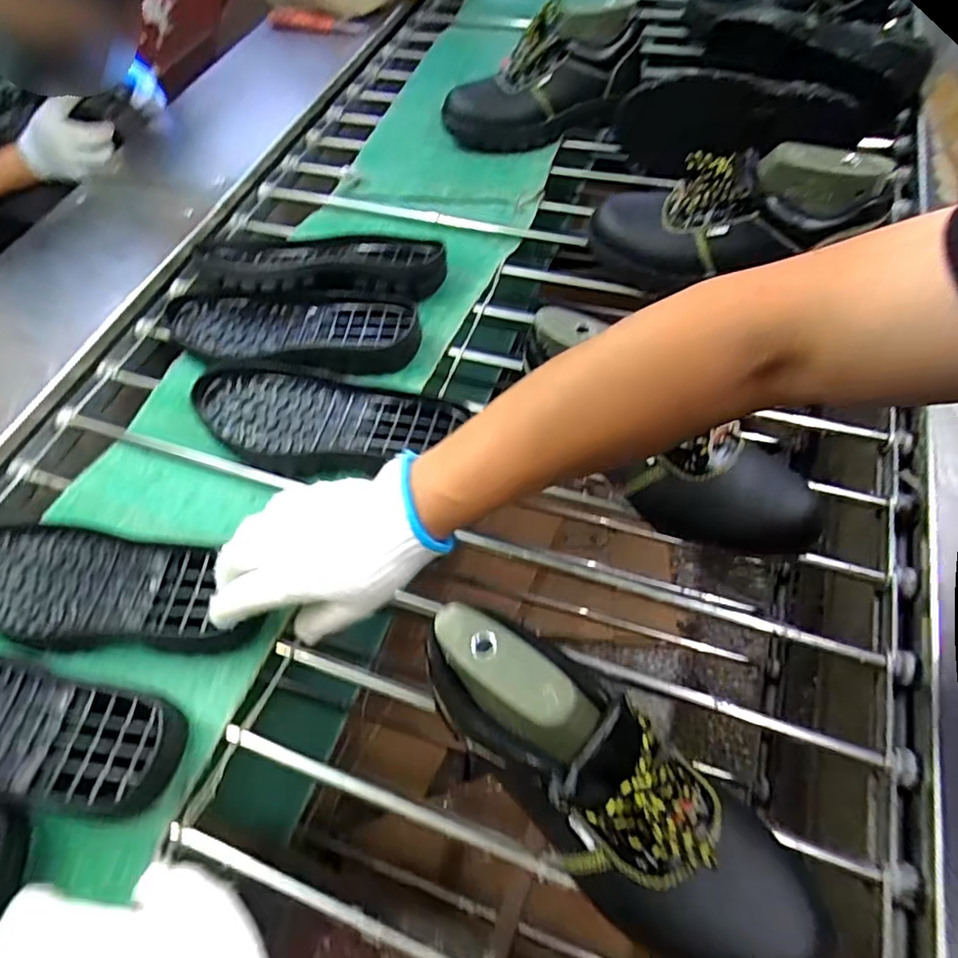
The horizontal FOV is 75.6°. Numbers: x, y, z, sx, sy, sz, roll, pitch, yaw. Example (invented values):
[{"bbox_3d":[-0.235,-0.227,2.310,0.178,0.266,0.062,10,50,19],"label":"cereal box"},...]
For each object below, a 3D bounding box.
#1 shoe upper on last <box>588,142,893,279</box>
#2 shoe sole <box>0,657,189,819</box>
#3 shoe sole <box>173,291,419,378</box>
[{"bbox_3d":[0.252,-0.273,0.617,0.271,0.087,0.081,-3,54,21],"label":"shoe upper on last"},{"bbox_3d":[-0.363,0.186,0.461,0.297,0.029,0.096,2,56,6],"label":"shoe sole"},{"bbox_3d":[-0.205,-0.159,0.667,0.284,0.033,0.099,8,56,10],"label":"shoe sole"}]

